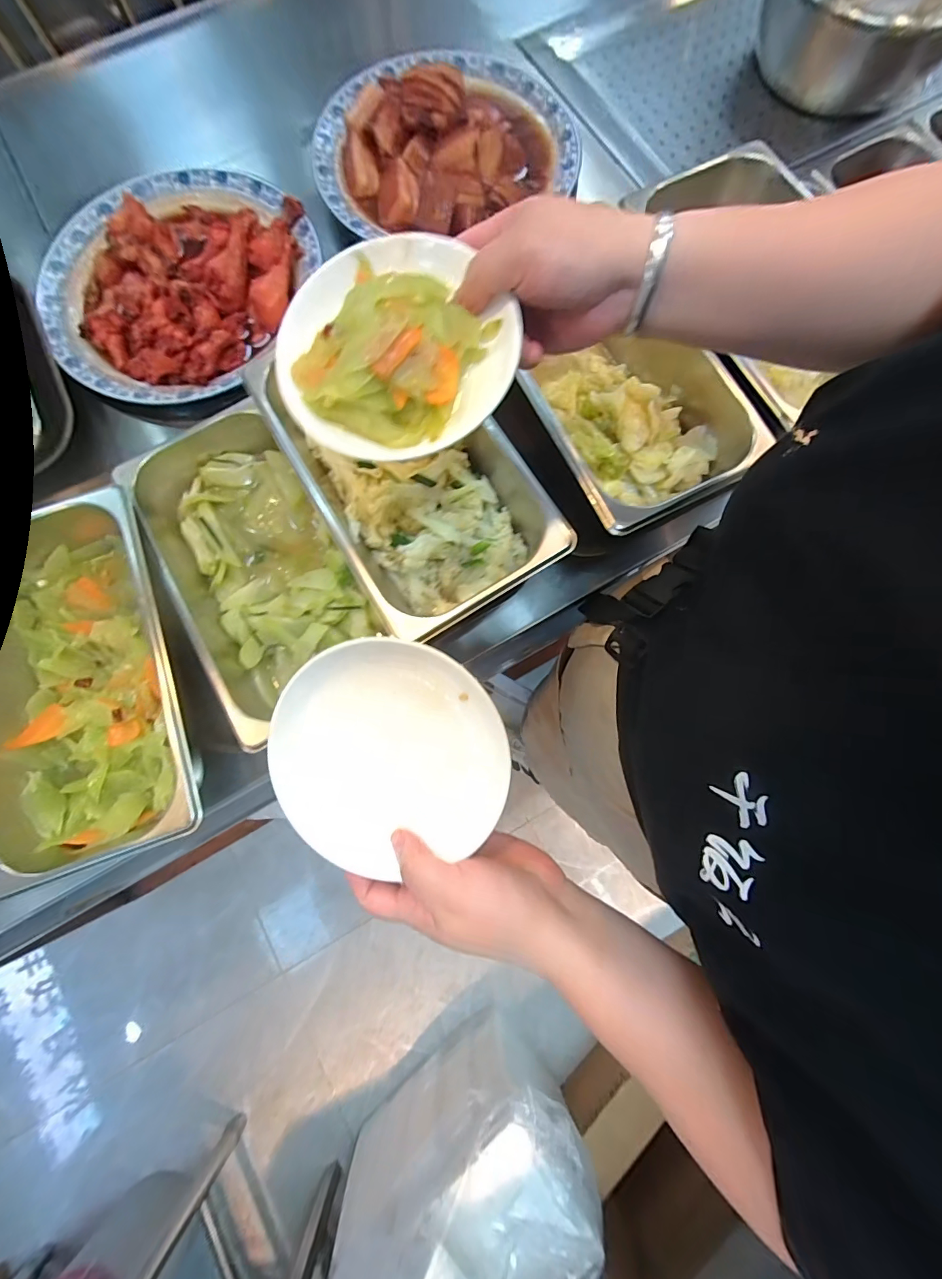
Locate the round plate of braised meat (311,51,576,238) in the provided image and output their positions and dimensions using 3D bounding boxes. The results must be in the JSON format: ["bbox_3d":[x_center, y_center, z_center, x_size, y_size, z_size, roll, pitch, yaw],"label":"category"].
[{"bbox_3d":[-0.038,-0.674,0.580,0.349,0.053,0.283,-31,80,-5],"label":"round plate of braised meat"}]

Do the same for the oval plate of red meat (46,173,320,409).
[{"bbox_3d":[-0.372,-0.454,0.545,0.321,0.052,0.350,24,80,5],"label":"oval plate of red meat"}]

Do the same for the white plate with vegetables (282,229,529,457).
[{"bbox_3d":[-0.050,-0.176,0.261,0.134,0.033,0.137,0,79,0],"label":"white plate with vegetables"}]

